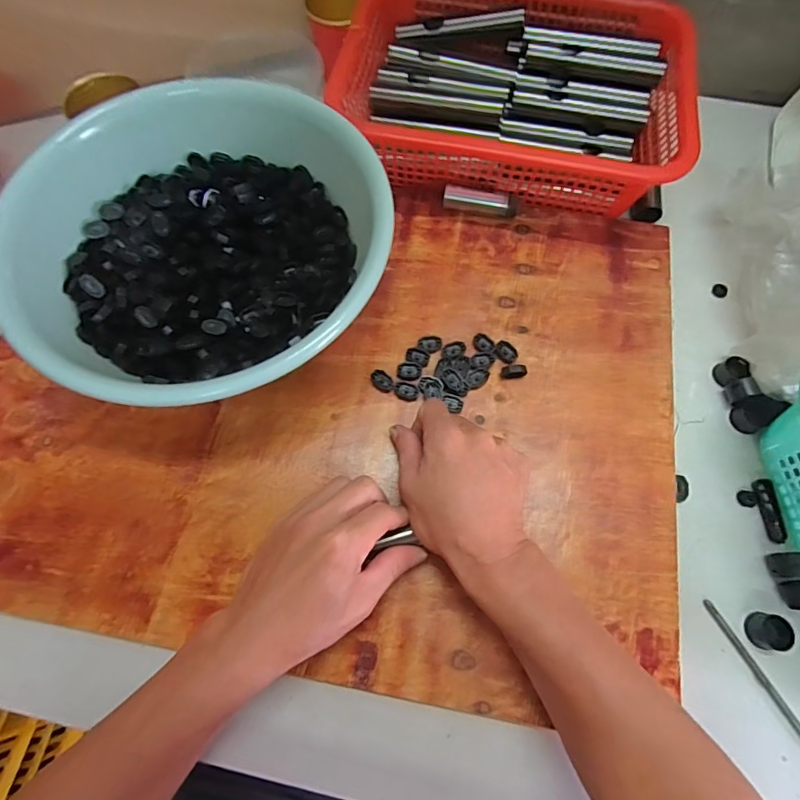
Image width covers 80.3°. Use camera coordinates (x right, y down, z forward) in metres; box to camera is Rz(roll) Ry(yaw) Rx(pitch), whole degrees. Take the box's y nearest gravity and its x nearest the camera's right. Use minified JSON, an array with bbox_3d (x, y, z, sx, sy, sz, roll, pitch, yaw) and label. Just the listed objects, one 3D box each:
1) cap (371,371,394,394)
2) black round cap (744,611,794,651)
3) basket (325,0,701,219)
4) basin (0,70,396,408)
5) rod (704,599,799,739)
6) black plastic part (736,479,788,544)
[{"bbox_3d":[-0.016,-0.016,0.419,0.022,0.005,0.015,39,75,13],"label":"cap"},{"bbox_3d":[0.277,0.174,0.355,0.026,0.012,0.025,0,70,1],"label":"black round cap"},{"bbox_3d":[0.113,-0.320,0.488,0.332,0.067,0.232,10,71,4],"label":"basket"},{"bbox_3d":[-0.158,-0.119,0.395,0.284,0.105,0.268,0,70,1],"label":"basin"},{"bbox_3d":[0.267,0.205,0.348,0.008,0.006,0.117,-28,72,-9],"label":"rod"},{"bbox_3d":[0.300,0.092,0.391,0.027,0.010,0.050,-11,70,-3],"label":"black plastic part"}]

